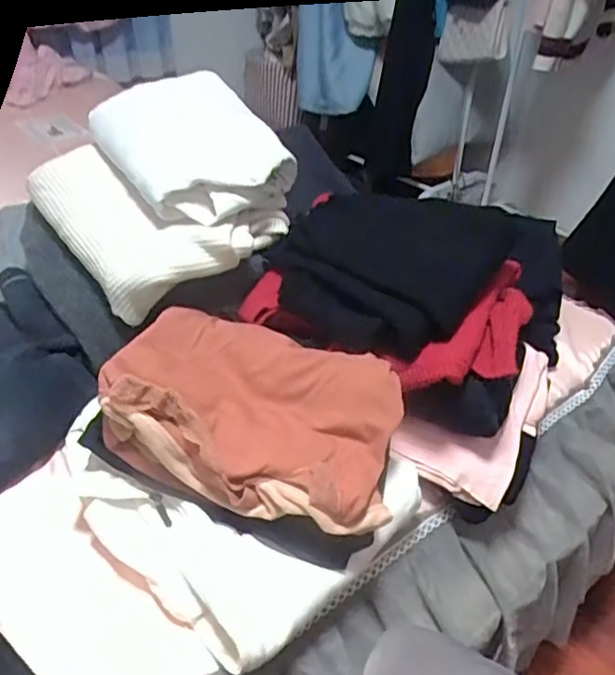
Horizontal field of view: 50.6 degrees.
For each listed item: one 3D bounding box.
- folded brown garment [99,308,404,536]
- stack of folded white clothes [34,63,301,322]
[{"bbox_3d":[-0.047,0.067,0.648,0.277,0.086,0.188,12,37,11],"label":"folded brown garment"},{"bbox_3d":[-0.178,-0.195,0.839,0.266,0.165,0.303,-22,43,-30],"label":"stack of folded white clothes"}]

